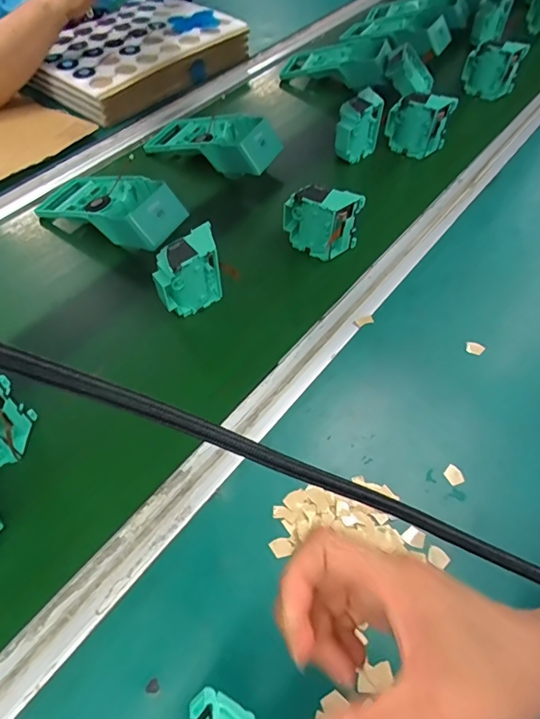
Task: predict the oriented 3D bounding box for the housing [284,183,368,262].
[{"bbox_3d":[0.059,-0.159,0.553,0.081,0.086,0.043,29,62,17],"label":"housing"}]

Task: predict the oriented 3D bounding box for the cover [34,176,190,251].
[{"bbox_3d":[-0.197,-0.190,0.583,0.190,0.049,0.091,27,62,16],"label":"cover"}]

